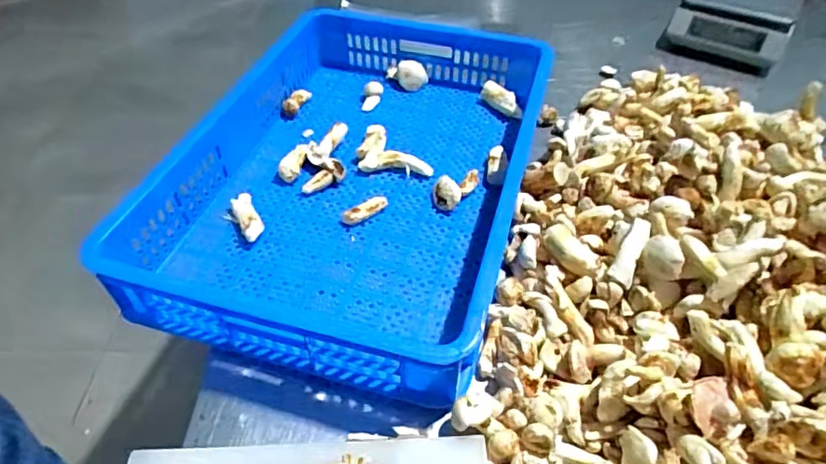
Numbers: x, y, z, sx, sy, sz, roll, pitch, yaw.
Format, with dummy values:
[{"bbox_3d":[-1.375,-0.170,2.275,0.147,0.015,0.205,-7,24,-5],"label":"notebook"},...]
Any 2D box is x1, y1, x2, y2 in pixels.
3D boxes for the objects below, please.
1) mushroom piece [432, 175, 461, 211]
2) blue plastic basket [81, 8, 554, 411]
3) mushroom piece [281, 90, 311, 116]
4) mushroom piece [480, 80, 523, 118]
[{"bbox_3d":[0.044,-0.051,0.707,0.036,0.033,0.037,3,48,1],"label":"mushroom piece"},{"bbox_3d":[-0.070,-0.098,0.728,0.419,0.103,0.594,14,49,11],"label":"blue plastic basket"},{"bbox_3d":[-0.187,-0.212,0.869,0.021,0.026,0.058,17,50,13],"label":"mushroom piece"},{"bbox_3d":[0.142,-0.210,0.863,0.021,0.037,0.085,-30,55,-25],"label":"mushroom piece"}]

